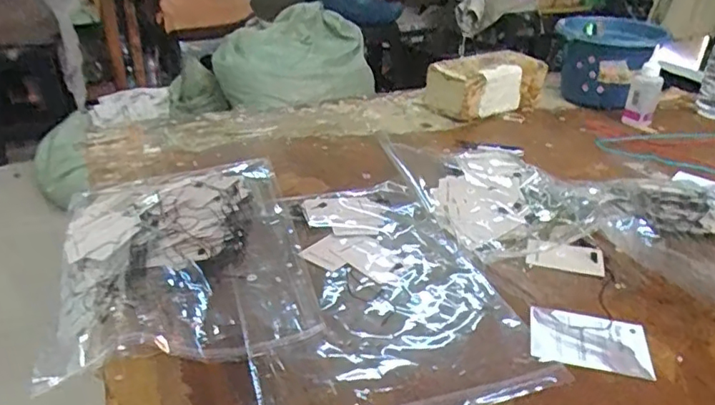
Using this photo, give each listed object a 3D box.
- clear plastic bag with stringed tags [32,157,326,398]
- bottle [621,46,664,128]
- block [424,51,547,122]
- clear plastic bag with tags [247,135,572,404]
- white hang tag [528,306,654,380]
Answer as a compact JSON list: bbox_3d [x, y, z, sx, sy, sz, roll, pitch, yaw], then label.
[{"bbox_3d":[-0.188,0.045,0.606,0.240,0.033,0.339,-8,31,-14],"label":"clear plastic bag with stringed tags"},{"bbox_3d":[0.478,-0.186,0.943,0.048,0.119,0.045,14,32,23],"label":"bottle"},{"bbox_3d":[0.227,-0.207,1.005,0.200,0.095,0.104,-18,34,-29],"label":"block"},{"bbox_3d":[0.005,0.076,0.576,0.245,0.021,0.353,-9,31,-16],"label":"clear plastic bag with tags"},{"bbox_3d":[0.210,0.125,0.515,0.101,0.004,0.072,7,30,11],"label":"white hang tag"}]

